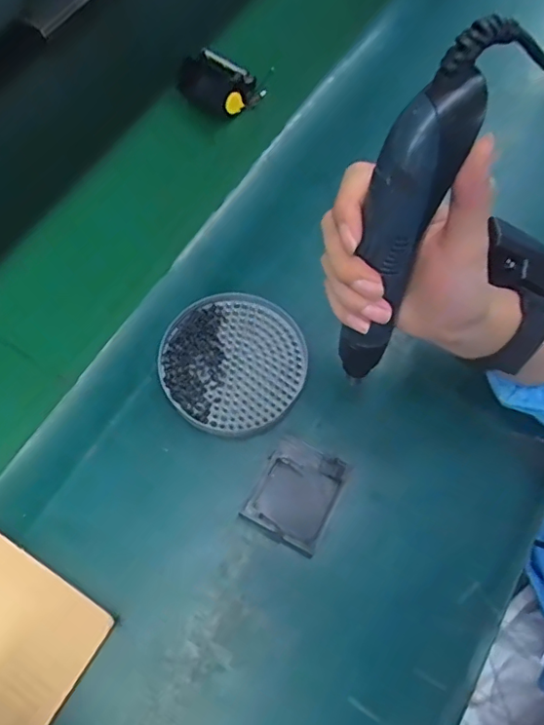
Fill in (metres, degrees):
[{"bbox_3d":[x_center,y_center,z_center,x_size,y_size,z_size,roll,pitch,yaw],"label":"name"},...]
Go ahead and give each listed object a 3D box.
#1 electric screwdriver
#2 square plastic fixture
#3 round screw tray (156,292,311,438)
[{"bbox_3d":[0.068,-0.064,0.315,0.039,0.209,0.035,15,49,6],"label":"electric screwdriver"},{"bbox_3d":[0.018,0.095,0.411,0.057,0.016,0.072,27,68,11],"label":"square plastic fixture"},{"bbox_3d":[-0.032,0.000,0.448,0.113,0.022,0.112,0,65,-1],"label":"round screw tray"}]

